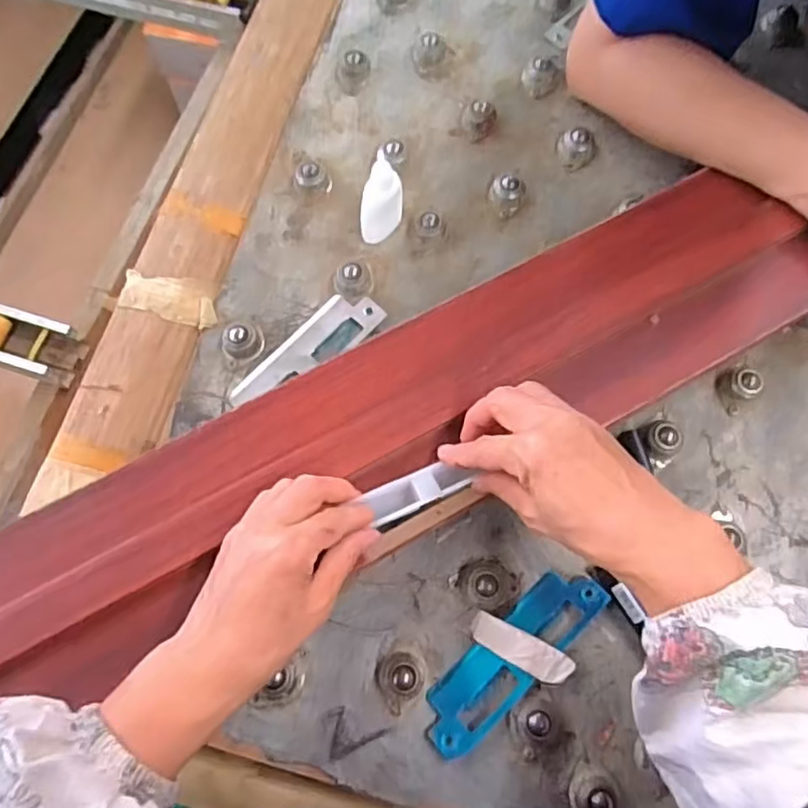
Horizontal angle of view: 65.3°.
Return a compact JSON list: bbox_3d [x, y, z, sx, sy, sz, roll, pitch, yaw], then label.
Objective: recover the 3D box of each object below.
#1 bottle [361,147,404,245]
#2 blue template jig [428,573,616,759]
[{"bbox_3d":[-0.017,-0.152,0.475,0.016,0.079,0.035,39,75,11],"label":"bottle"},{"bbox_3d":[0.069,0.161,0.402,0.140,0.010,0.041,-41,77,-13],"label":"blue template jig"}]

